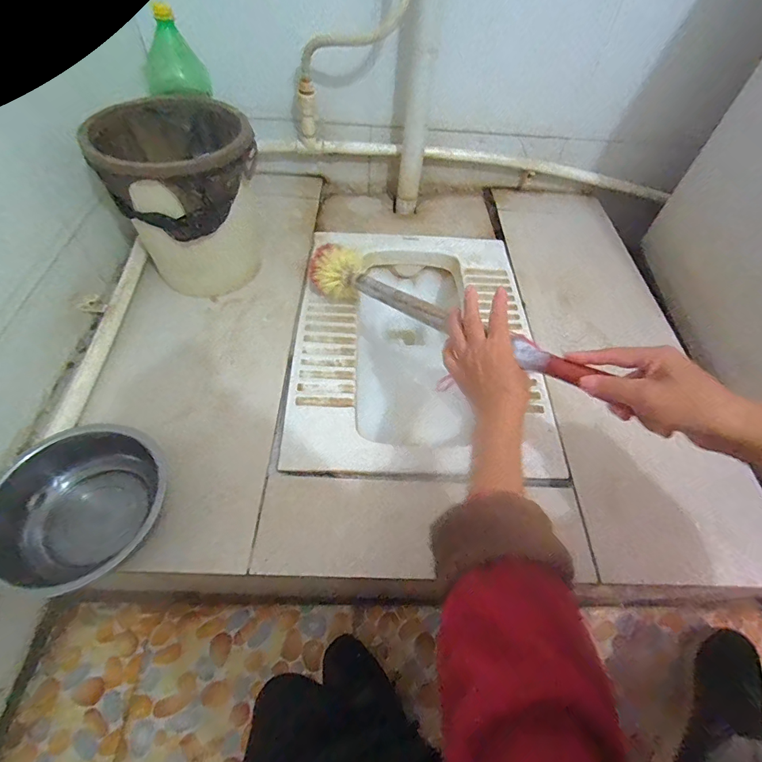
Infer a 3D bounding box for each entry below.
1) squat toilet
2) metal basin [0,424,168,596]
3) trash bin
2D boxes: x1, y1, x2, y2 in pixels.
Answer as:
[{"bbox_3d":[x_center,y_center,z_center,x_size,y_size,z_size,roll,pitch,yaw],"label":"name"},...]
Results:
[{"bbox_3d":[0.060,-0.045,0.749,0.394,0.160,0.532,2,54,-2],"label":"squat toilet"},{"bbox_3d":[-0.341,0.144,0.456,0.166,0.067,0.191,15,55,7],"label":"metal basin"},{"bbox_3d":[-0.306,-0.283,0.658,0.212,0.244,0.217,-21,58,-17],"label":"trash bin"}]

